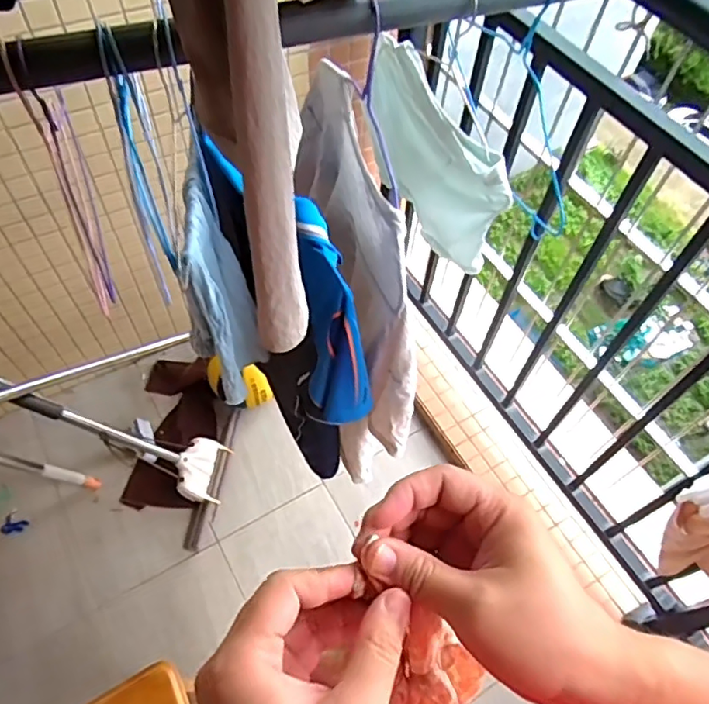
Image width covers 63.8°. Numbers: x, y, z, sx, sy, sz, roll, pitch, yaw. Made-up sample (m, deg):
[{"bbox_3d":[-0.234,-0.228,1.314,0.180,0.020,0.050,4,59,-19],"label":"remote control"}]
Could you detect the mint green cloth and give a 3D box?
[{"bbox_3d":[0.097,-0.249,0.733,0.030,0.171,0.276,-22,62,-16],"label":"mint green cloth"}]

